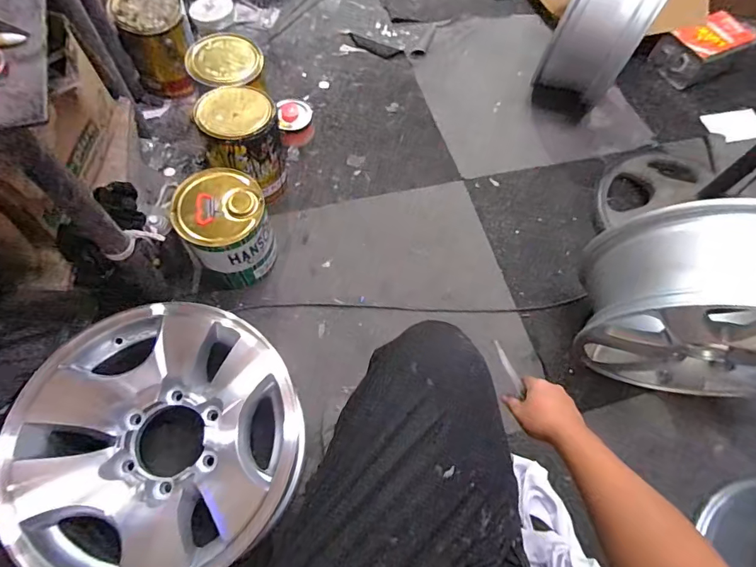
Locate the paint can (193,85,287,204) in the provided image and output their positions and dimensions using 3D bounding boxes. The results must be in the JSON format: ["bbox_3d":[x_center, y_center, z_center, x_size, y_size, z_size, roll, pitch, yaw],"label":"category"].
[{"bbox_3d":[-0.291,-0.294,0.985,0.155,0.230,0.166,1,65,-2],"label":"paint can"}]

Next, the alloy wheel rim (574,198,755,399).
[{"bbox_3d":[0.576,0.047,0.790,0.396,0.374,0.204,14,65,4],"label":"alloy wheel rim"}]

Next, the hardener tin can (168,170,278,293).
[{"bbox_3d":[-0.303,-0.100,0.903,0.164,0.213,0.165,-22,68,-12],"label":"hardener tin can"}]

